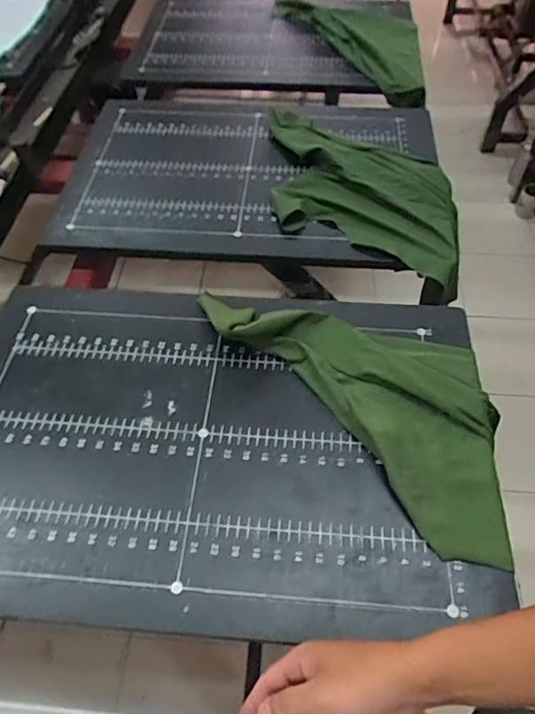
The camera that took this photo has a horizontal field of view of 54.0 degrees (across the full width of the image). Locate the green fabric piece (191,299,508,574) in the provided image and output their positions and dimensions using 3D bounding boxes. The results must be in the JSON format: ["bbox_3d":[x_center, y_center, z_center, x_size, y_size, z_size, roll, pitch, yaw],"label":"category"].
[{"bbox_3d":[0.124,0.016,0.594,0.209,0.047,0.417,-35,62,-21],"label":"green fabric piece"}]

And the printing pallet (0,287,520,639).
[{"bbox_3d":[-0.068,0.084,0.576,0.567,0.015,0.380,3,56,3],"label":"printing pallet"}]

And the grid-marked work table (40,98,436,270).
[{"bbox_3d":[-0.034,-0.310,0.858,0.572,0.040,0.396,3,56,3],"label":"grid-marked work table"}]

